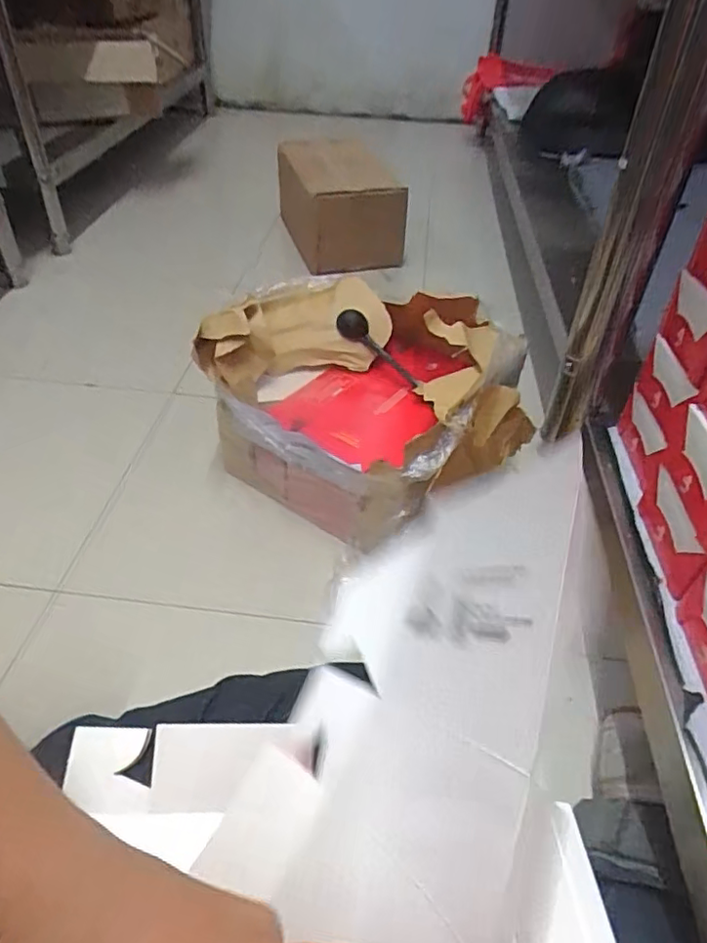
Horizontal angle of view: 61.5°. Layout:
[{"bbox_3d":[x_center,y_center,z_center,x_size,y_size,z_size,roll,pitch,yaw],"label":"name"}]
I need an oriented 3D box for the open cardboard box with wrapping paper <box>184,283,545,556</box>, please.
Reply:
[{"bbox_3d":[0.013,-0.088,0.784,0.369,0.214,0.275,28,48,26],"label":"open cardboard box with wrapping paper"}]

